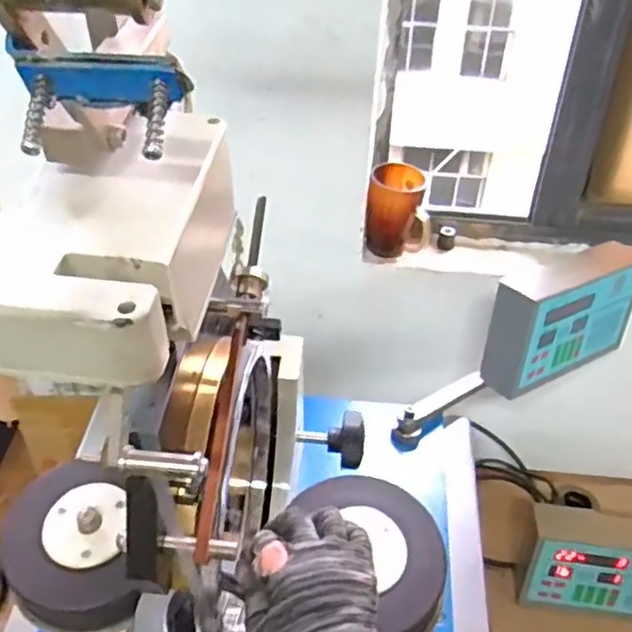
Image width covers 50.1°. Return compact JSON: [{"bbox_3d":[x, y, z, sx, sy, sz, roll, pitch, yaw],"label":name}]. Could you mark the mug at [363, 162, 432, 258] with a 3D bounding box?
[{"bbox_3d":[0.118,-0.149,0.971,0.090,0.115,0.088,7,36,5],"label":"mug"}]

